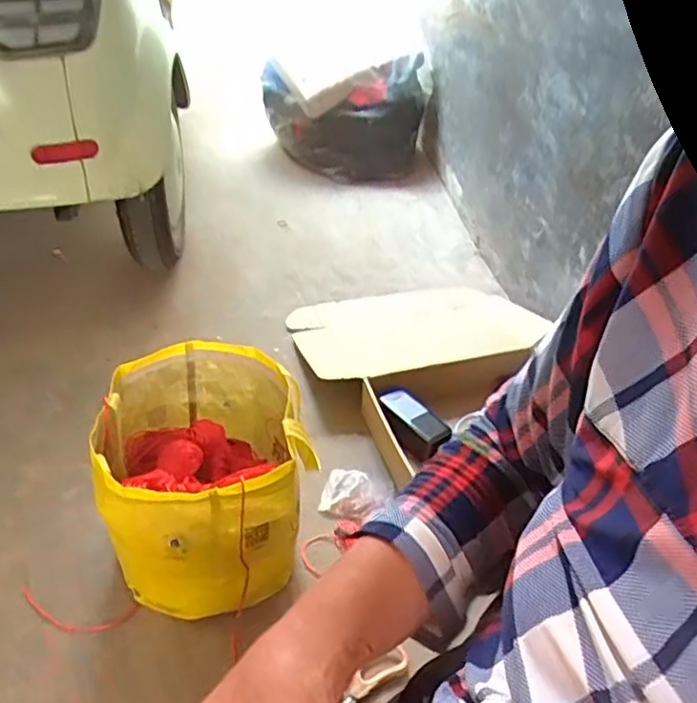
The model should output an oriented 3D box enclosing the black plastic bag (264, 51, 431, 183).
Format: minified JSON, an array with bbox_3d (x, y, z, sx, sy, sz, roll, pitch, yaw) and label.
[{"bbox_3d":[0.002,-0.641,1.762,0.452,0.268,0.232,-2,40,-9],"label":"black plastic bag"}]

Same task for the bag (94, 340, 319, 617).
[{"bbox_3d":[-0.172,0.161,0.795,0.233,0.245,0.230,-4,40,-11],"label":"bag"}]

